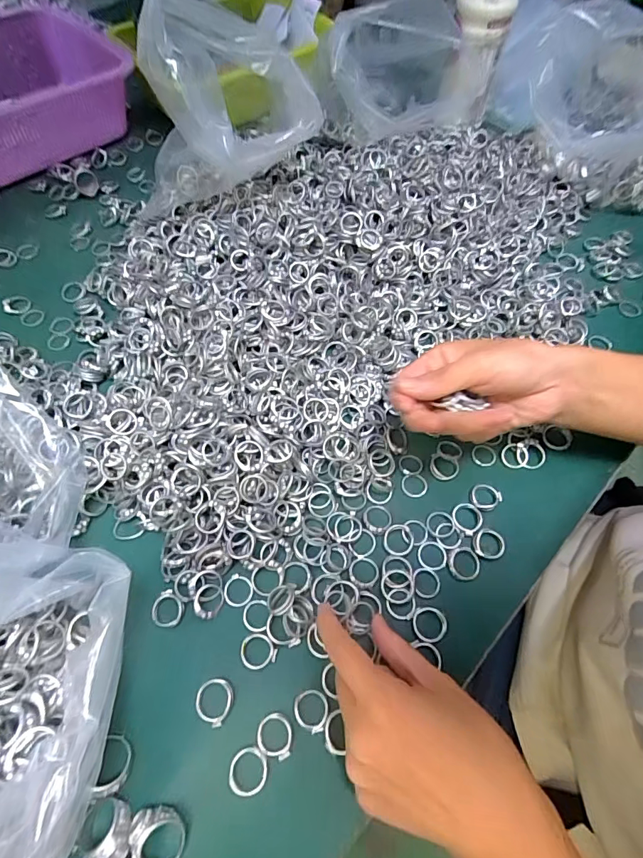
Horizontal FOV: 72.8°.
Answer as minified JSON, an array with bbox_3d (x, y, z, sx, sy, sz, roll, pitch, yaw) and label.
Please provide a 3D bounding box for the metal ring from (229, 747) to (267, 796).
[{"bbox_3d":[-0.041,0.191,0.243,0.021,0.004,0.022,1,61,-1],"label":"metal ring"}]

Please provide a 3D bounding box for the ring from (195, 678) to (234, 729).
[{"bbox_3d":[-0.064,0.162,0.261,0.021,0.004,0.023,1,61,-1],"label":"ring"}]

